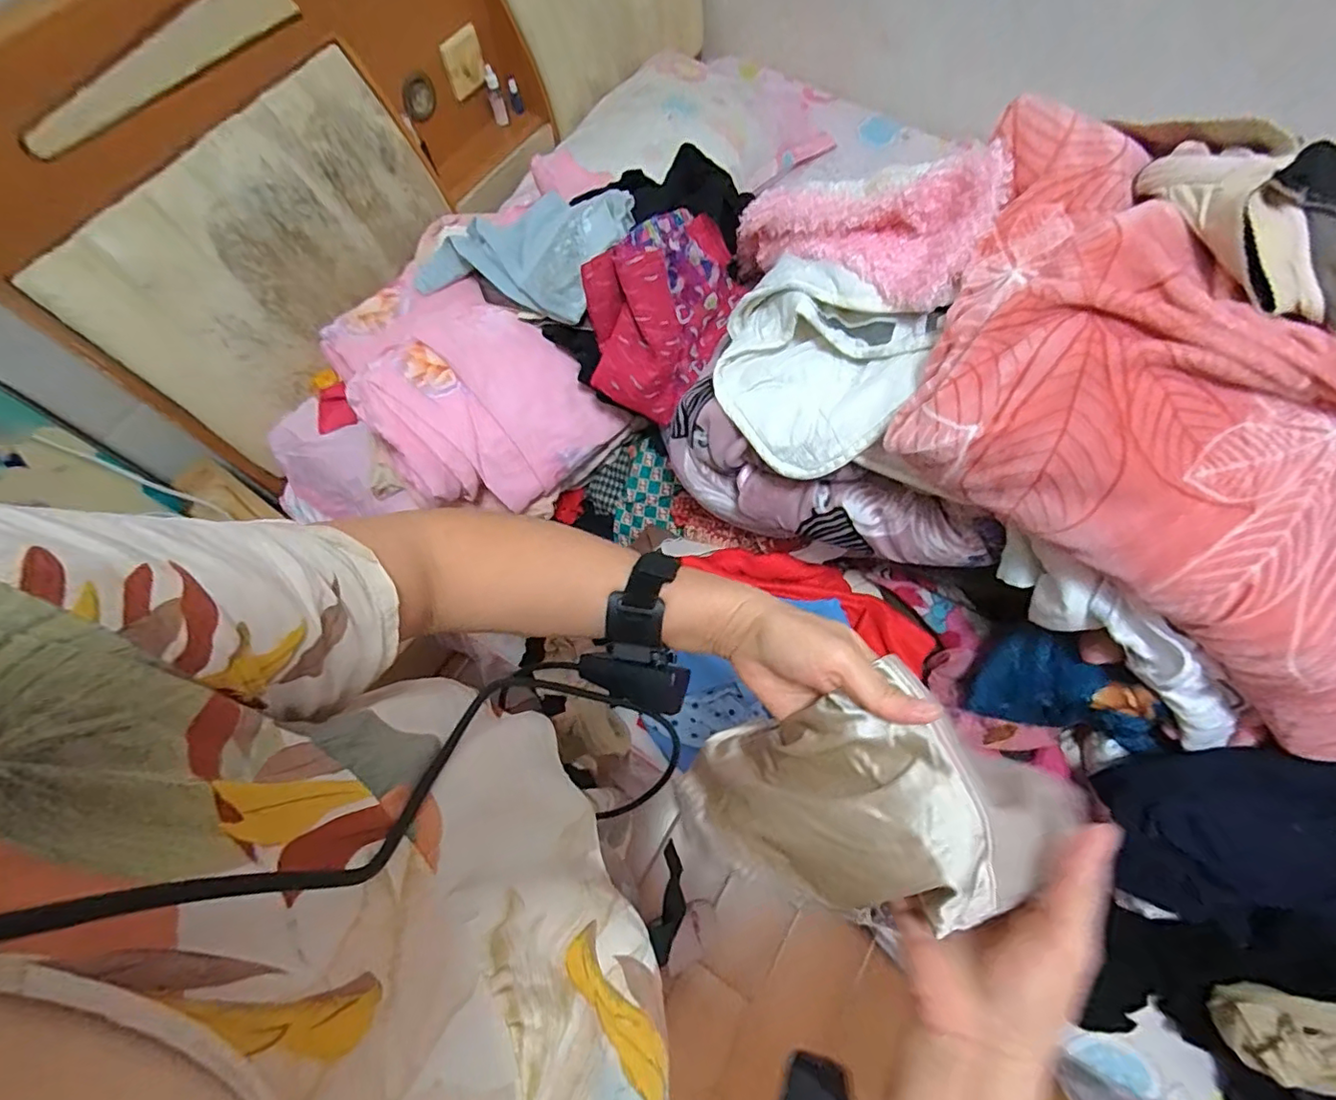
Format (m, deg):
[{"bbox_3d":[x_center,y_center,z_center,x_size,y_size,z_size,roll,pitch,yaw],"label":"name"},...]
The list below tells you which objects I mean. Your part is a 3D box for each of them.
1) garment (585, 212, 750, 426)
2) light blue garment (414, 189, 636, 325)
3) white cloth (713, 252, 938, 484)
[{"bbox_3d":[-0.013,-0.288,0.703,0.149,0.129,0.203,39,74,15],"label":"garment"},{"bbox_3d":[-0.190,-0.392,0.757,0.329,0.083,0.156,14,67,31],"label":"light blue garment"},{"bbox_3d":[0.136,-0.183,0.551,0.184,0.060,0.220,-43,63,15],"label":"white cloth"}]

